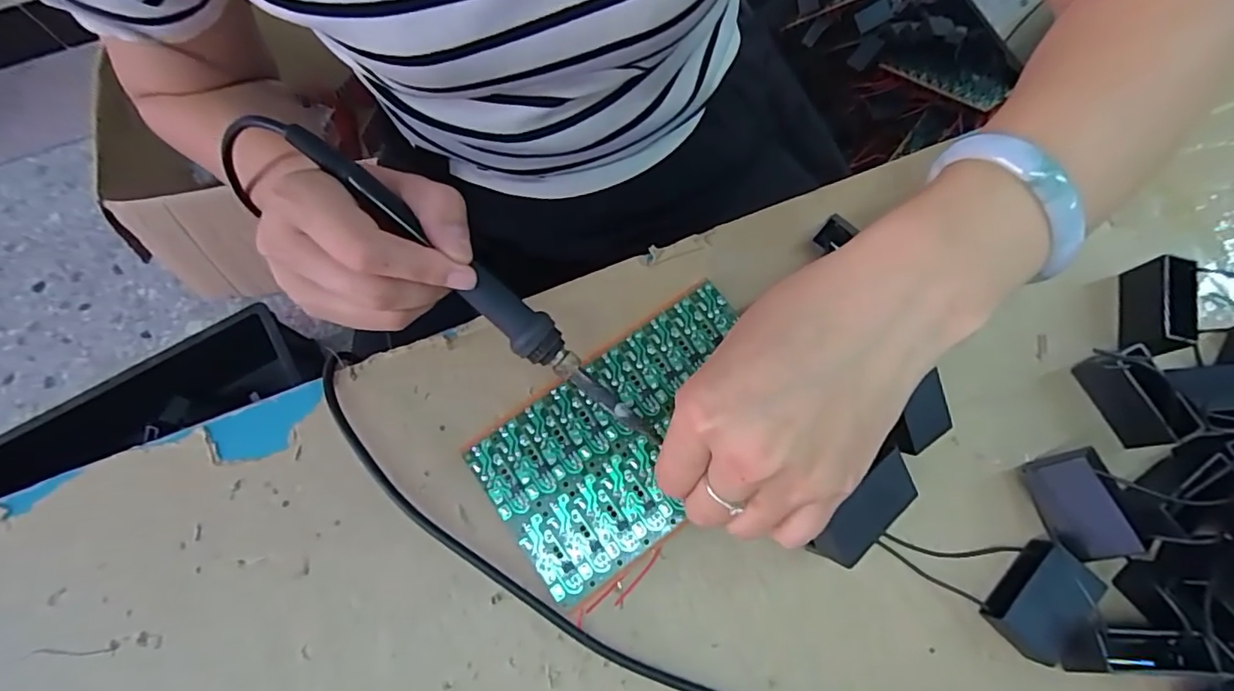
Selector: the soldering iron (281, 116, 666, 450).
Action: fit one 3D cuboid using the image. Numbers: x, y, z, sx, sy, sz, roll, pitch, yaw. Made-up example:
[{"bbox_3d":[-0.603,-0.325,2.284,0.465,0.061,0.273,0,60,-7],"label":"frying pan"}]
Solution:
[{"bbox_3d":[-0.059,-0.022,0.258,0.207,0.016,0.019,42,77,-11],"label":"soldering iron"}]

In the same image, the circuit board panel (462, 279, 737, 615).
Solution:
[{"bbox_3d":[0.010,0.045,0.285,0.154,0.005,0.093,-35,77,-10],"label":"circuit board panel"}]

